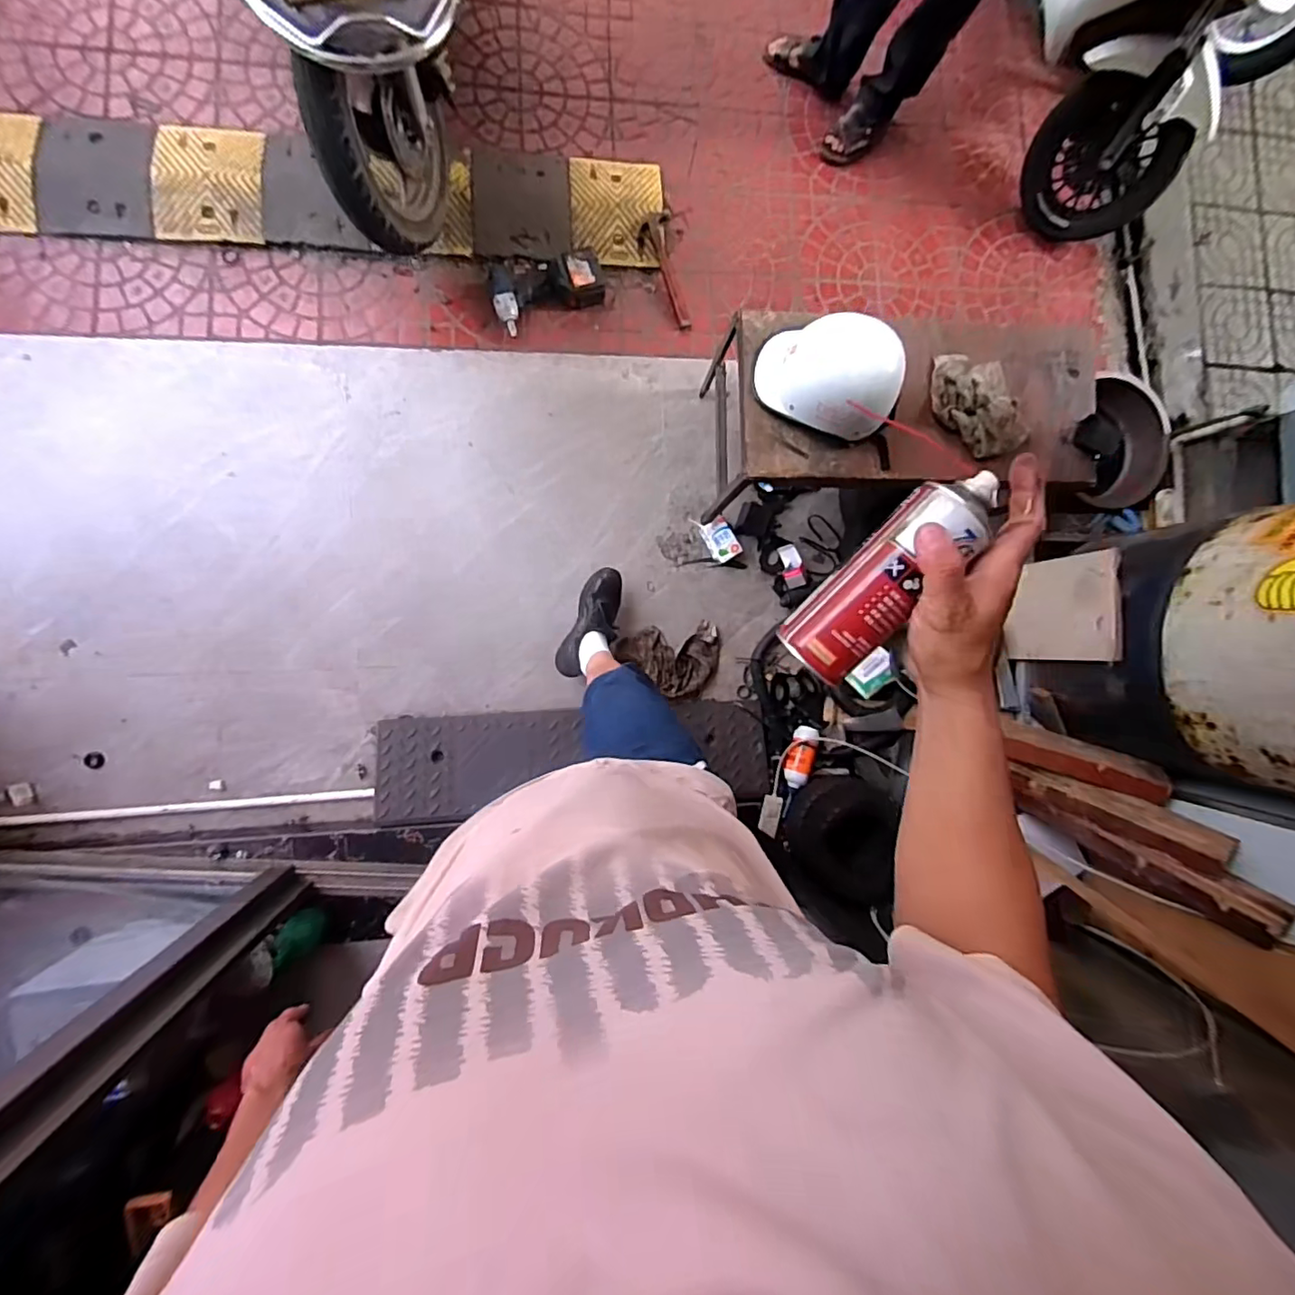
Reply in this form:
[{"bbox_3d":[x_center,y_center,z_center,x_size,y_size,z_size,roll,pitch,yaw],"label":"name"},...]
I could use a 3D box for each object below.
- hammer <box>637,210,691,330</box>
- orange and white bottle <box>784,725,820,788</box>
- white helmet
[{"bbox_3d":[0.041,-0.997,1.515,0.102,0.030,0.304,-11,93,-7],"label":"hammer"},{"bbox_3d":[0.404,0.287,1.517,0.067,0.067,0.162,25,89,-8],"label":"orange and white bottle"},{"bbox_3d":[0.349,-0.525,1.103,0.252,0.151,0.180,12,90,-8],"label":"white helmet"}]

